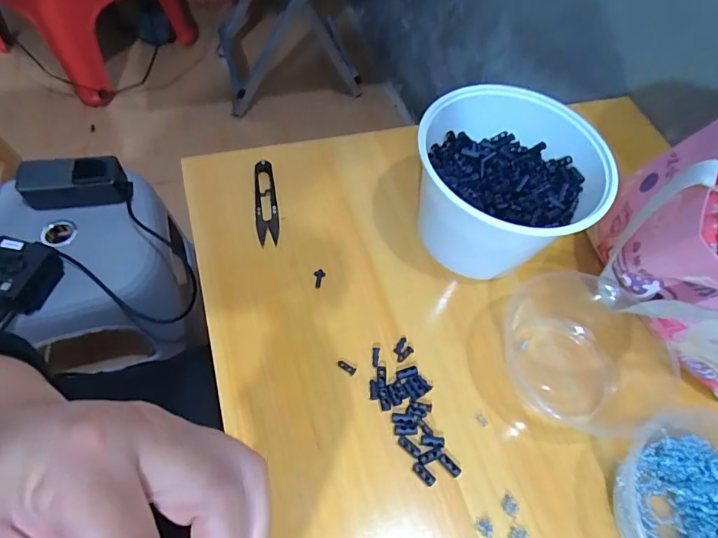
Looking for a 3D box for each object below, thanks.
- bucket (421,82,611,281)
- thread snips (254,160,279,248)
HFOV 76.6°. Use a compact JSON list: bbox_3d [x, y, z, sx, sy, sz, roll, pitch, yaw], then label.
[{"bbox_3d":[0.143,-0.073,0.433,0.147,0.114,0.160,3,59,-5],"label":"bucket"},{"bbox_3d":[-0.096,-0.069,0.469,0.022,0.016,0.097,-7,61,-8],"label":"thread snips"}]

